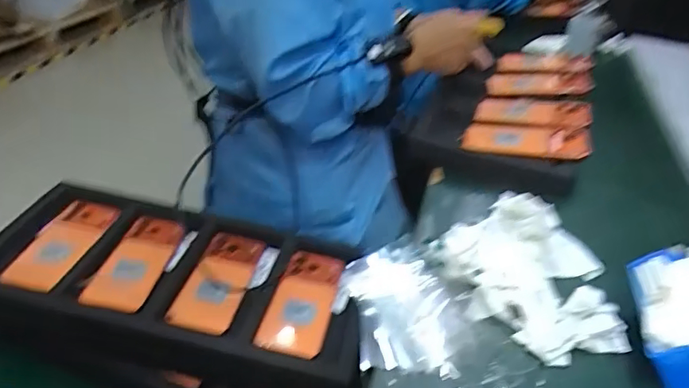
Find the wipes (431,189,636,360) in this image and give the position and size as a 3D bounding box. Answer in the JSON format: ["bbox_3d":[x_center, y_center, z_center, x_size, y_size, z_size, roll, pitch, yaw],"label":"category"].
[{"bbox_3d":[0.191,0.079,0.537,0.165,0.035,0.200,-12,40,-25],"label":"wipes"}]

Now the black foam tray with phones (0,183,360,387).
[{"bbox_3d":[-0.211,0.123,0.676,0.477,0.075,0.232,11,36,5],"label":"black foam tray with phones"}]

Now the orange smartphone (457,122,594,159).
[{"bbox_3d":[0.254,-0.077,0.733,0.166,0.011,0.081,6,40,16],"label":"orange smartphone"}]

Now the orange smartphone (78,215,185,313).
[{"bbox_3d":[-0.271,0.089,0.681,0.074,0.012,0.153,18,47,0],"label":"orange smartphone"}]

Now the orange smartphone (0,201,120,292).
[{"bbox_3d":[-0.372,0.065,0.681,0.068,0.014,0.157,24,42,1],"label":"orange smartphone"}]

